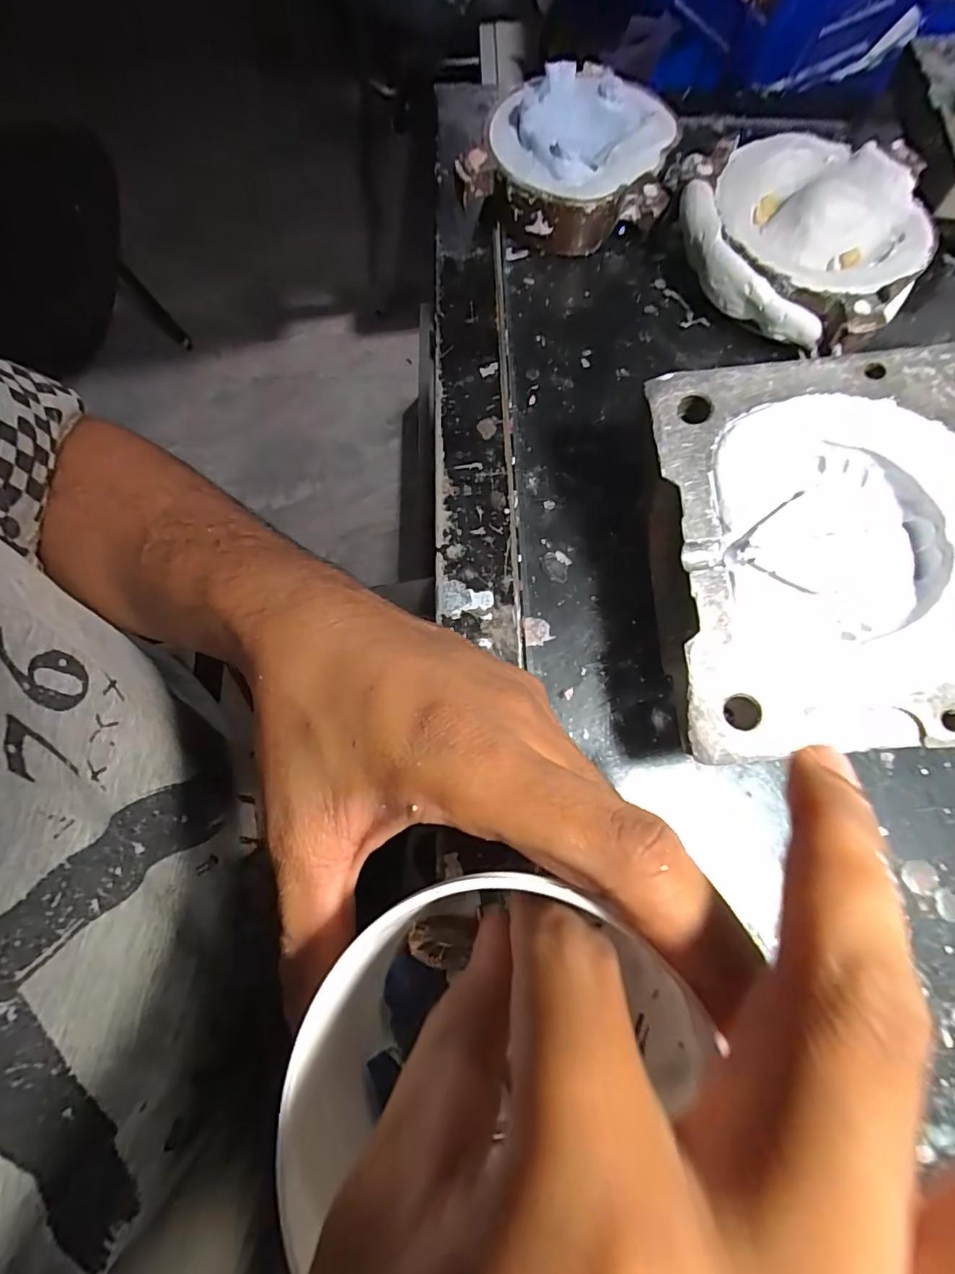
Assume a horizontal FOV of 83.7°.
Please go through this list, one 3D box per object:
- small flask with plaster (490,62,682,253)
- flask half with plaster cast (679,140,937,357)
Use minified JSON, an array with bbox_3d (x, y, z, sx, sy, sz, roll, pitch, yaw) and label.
[{"bbox_3d":[0.048,-0.233,0.263,0.086,0.038,0.089,37,75,11],"label":"small flask with plaster"},{"bbox_3d":[0.147,-0.186,0.249,0.111,0.037,0.102,39,75,12],"label":"flask half with plaster cast"}]

